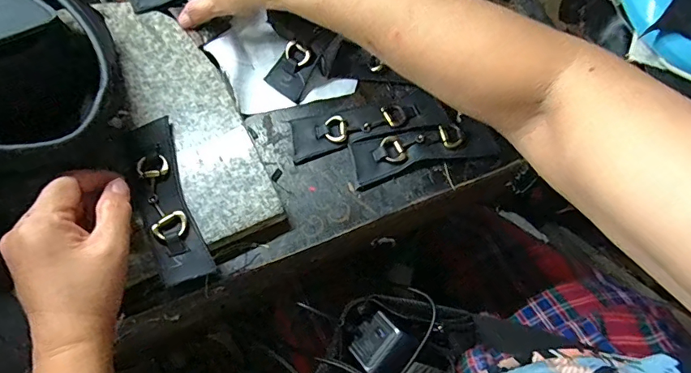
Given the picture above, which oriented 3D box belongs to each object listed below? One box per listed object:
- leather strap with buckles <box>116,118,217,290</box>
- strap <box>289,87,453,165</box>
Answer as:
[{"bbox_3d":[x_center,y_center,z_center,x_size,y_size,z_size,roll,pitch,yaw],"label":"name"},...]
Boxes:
[{"bbox_3d":[-0.140,0.010,0.351,0.041,0.010,0.131,-22,73,-11],"label":"leather strap with buckles"},{"bbox_3d":[0.019,-0.057,0.404,0.136,0.010,0.039,-14,68,-8],"label":"strap"}]

